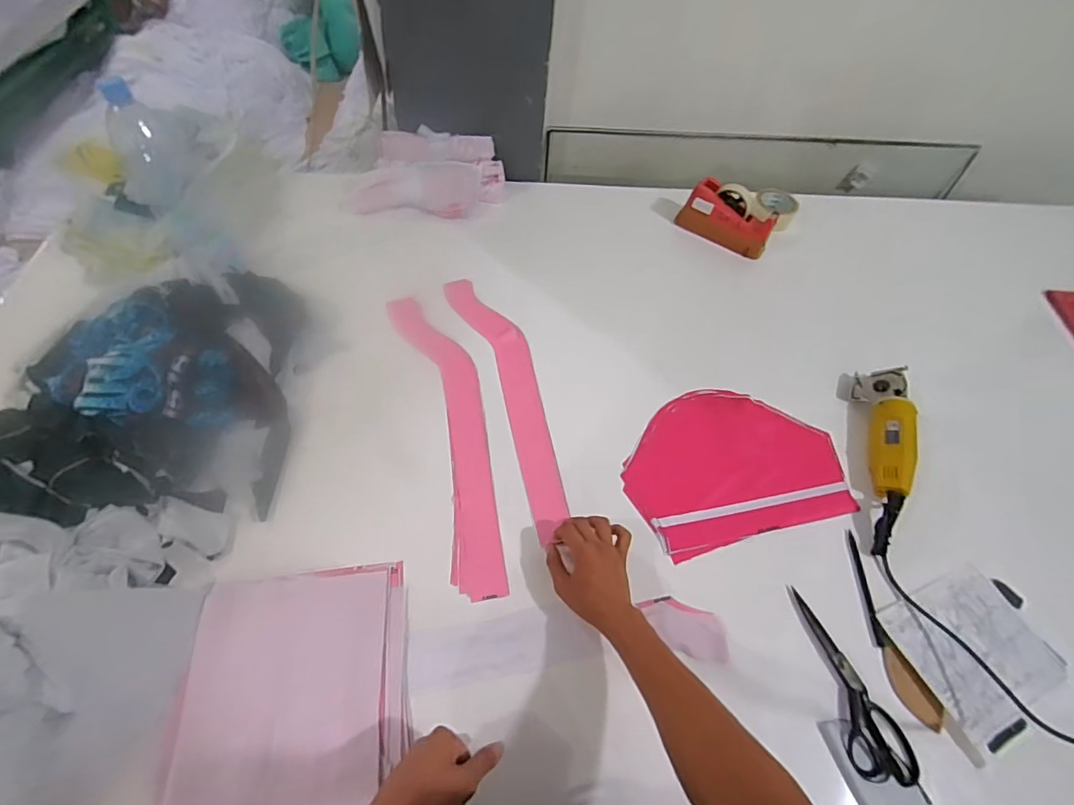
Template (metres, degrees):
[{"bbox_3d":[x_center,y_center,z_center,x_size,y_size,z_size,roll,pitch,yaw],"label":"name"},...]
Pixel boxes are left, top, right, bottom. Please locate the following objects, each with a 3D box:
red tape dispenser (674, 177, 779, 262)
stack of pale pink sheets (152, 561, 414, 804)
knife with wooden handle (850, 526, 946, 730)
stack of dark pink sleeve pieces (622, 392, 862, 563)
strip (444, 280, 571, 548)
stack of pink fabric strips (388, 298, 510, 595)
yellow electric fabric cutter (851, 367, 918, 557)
[{"bbox_3d":[0.416,-0.408,1.053,0.201,0.103,0.063,29,59,13],"label":"red tape dispenser"},{"bbox_3d":[-0.272,0.330,0.537,0.243,0.030,0.272,-5,57,-9],"label":"stack of pale pink sheets"},{"bbox_3d":[0.469,0.298,0.649,0.051,0.011,0.239,-1,56,-6],"label":"knife with wooden handle"},{"bbox_3d":[0.311,0.089,0.774,0.356,0.020,0.248,-12,58,-13],"label":"stack of dark pink sleeve pieces"},{"bbox_3d":[-0.039,-0.026,0.817,0.100,0.011,0.511,-14,61,-17],"label":"strip"},{"bbox_3d":[-0.133,0.029,0.766,0.108,0.010,0.542,-13,61,-14],"label":"stack of pink fabric strips"},{"bbox_3d":[0.560,0.079,0.770,0.075,0.062,0.338,16,56,6],"label":"yellow electric fabric cutter"}]

